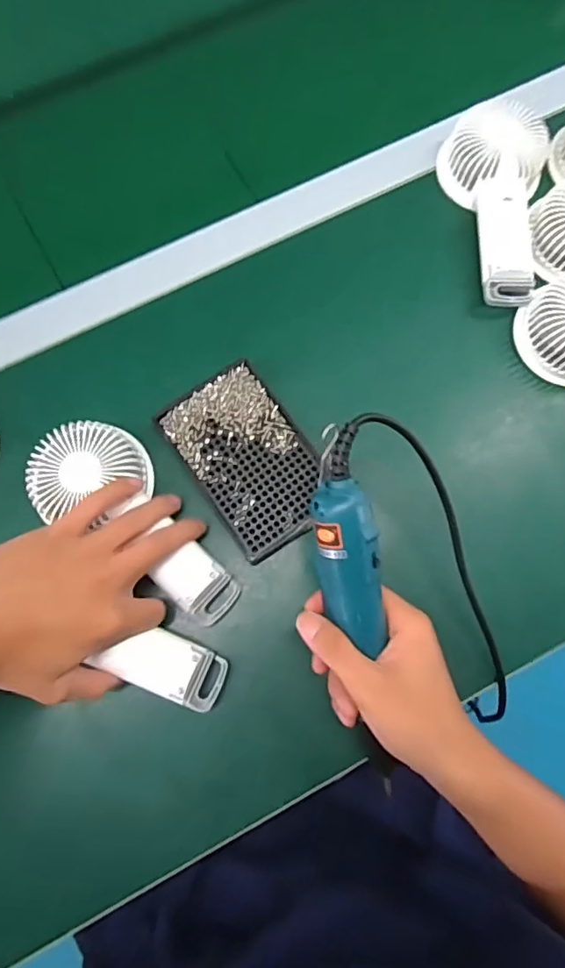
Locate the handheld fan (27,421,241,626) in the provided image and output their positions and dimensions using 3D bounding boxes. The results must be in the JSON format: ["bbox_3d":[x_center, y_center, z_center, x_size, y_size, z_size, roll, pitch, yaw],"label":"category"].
[{"bbox_3d":[-0.106,0.027,0.405,0.078,0.042,0.177,-44,89,-8],"label":"handheld fan"}]

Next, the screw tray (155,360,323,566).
[{"bbox_3d":[-0.024,-0.018,0.431,0.086,0.014,0.136,-33,80,-7],"label":"screw tray"}]

